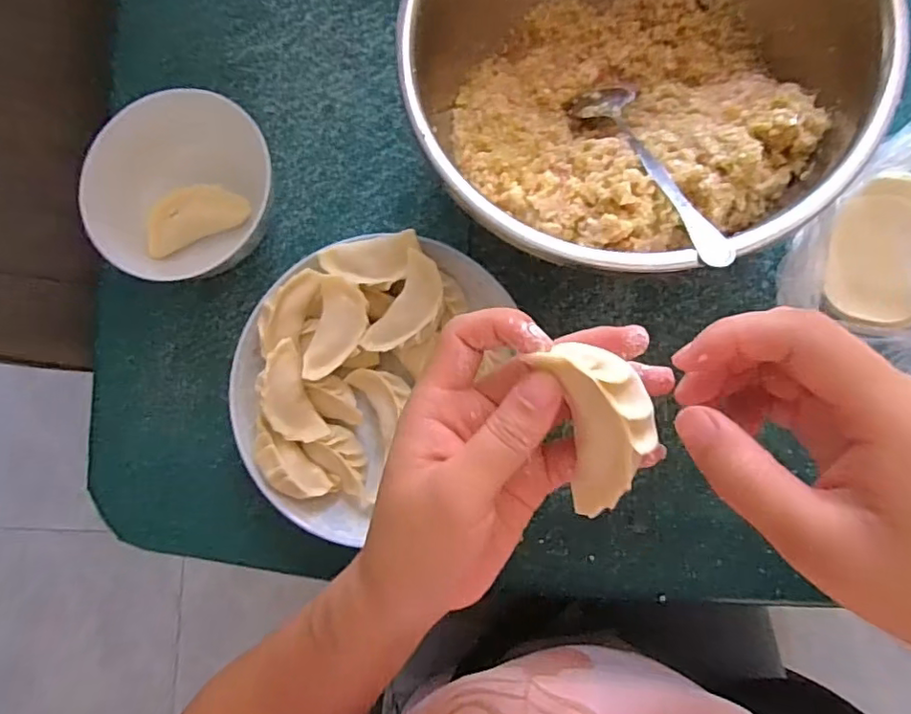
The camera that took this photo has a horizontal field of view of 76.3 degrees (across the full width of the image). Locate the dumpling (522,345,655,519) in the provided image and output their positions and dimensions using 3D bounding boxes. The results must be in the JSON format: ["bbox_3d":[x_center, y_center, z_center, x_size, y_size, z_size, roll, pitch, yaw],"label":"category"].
[{"bbox_3d":[0.052,0.028,0.203,0.034,0.019,0.062,-8,104,5],"label":"dumpling"}]

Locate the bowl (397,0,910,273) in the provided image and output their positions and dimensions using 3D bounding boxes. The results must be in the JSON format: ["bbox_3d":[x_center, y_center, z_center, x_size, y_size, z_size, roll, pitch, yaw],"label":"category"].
[{"bbox_3d":[0.105,-0.157,0.355,0.248,0.110,0.240,-1,83,6],"label":"bowl"}]

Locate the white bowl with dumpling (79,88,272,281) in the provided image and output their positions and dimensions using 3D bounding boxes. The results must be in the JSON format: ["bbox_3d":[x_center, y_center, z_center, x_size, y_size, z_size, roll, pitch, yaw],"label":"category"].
[{"bbox_3d":[-0.181,-0.108,0.405,0.125,0.075,0.115,-1,83,6],"label":"white bowl with dumpling"}]

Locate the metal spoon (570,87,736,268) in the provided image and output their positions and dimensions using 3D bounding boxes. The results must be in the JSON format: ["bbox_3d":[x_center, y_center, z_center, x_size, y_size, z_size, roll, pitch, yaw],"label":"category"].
[{"bbox_3d":[0.113,-0.112,0.331,0.037,0.016,0.175,-19,52,4],"label":"metal spoon"}]

